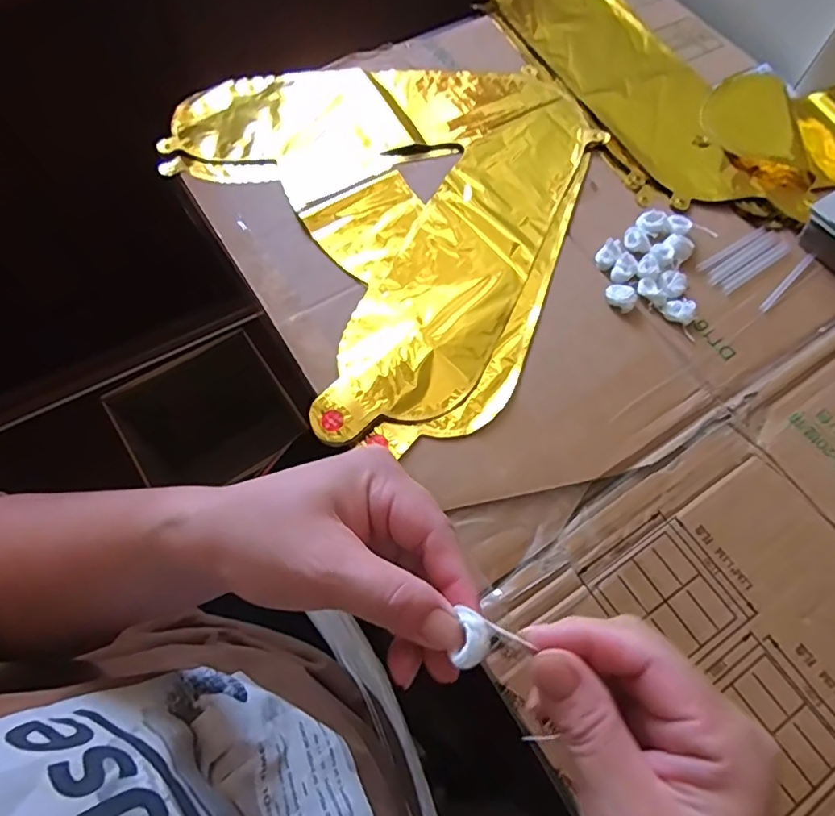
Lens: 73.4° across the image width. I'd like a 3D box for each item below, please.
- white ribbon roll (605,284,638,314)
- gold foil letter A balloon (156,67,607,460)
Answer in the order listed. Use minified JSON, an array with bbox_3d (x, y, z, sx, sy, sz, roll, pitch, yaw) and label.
[{"bbox_3d":[0.159,-0.087,0.436,0.025,0.011,0.022,40,70,15],"label":"white ribbon roll"},{"bbox_3d":[0.007,-0.187,0.481,0.345,0.010,0.395,-28,70,-14],"label":"gold foil letter A balloon"}]

